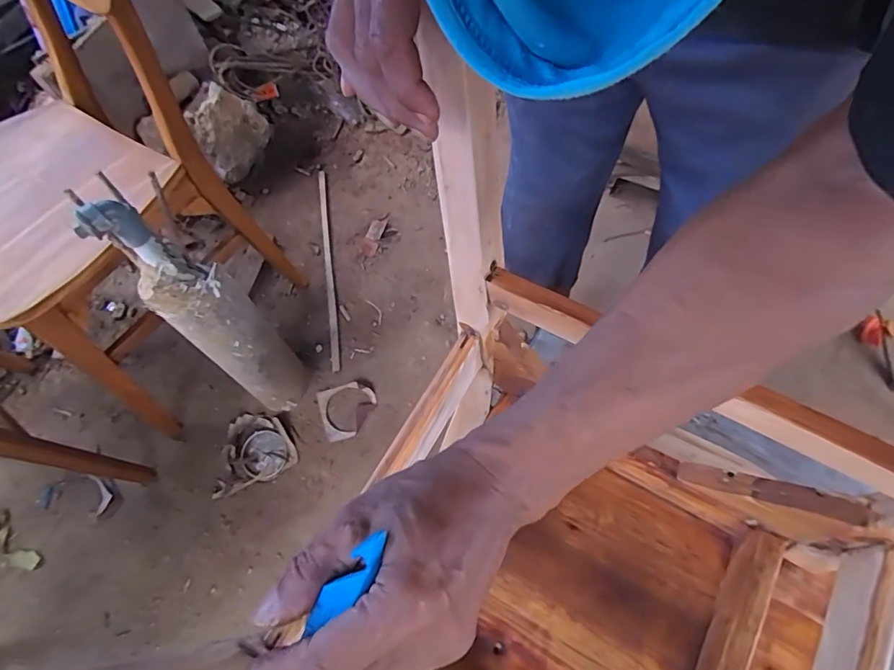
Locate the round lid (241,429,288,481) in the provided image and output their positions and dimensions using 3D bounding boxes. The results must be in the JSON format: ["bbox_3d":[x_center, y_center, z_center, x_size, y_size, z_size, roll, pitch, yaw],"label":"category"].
[{"bbox_3d":[-0.383,0.251,1.046,0.092,0.020,0.095,-1,64,2],"label":"round lid"}]

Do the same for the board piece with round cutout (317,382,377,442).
[{"bbox_3d":[-0.209,0.159,1.067,0.118,0.013,0.113,-19,64,-7],"label":"board piece with round cutout"}]

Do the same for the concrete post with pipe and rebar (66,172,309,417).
[{"bbox_3d":[-0.374,-0.030,0.824,0.128,0.545,0.114,38,70,19],"label":"concrete post with pipe and rebar"}]

